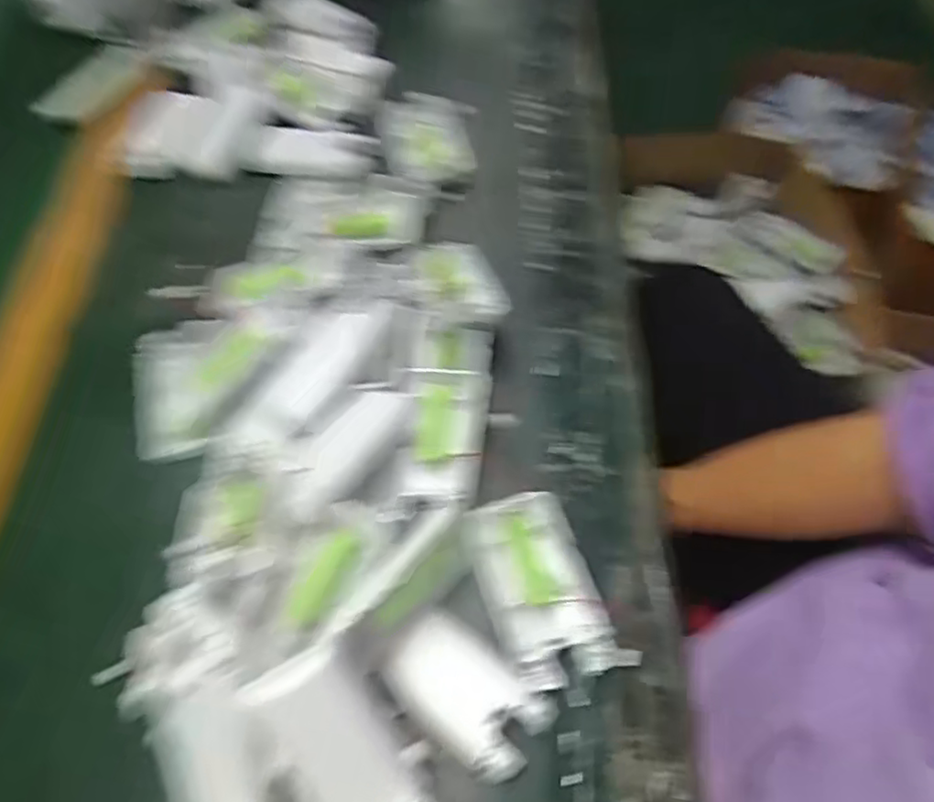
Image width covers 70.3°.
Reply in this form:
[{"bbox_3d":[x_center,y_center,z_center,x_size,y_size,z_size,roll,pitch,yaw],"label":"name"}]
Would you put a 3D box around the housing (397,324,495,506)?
[{"bbox_3d":[-0.011,0.004,0.384,0.047,0.021,0.116,1,60,7],"label":"housing"}]

